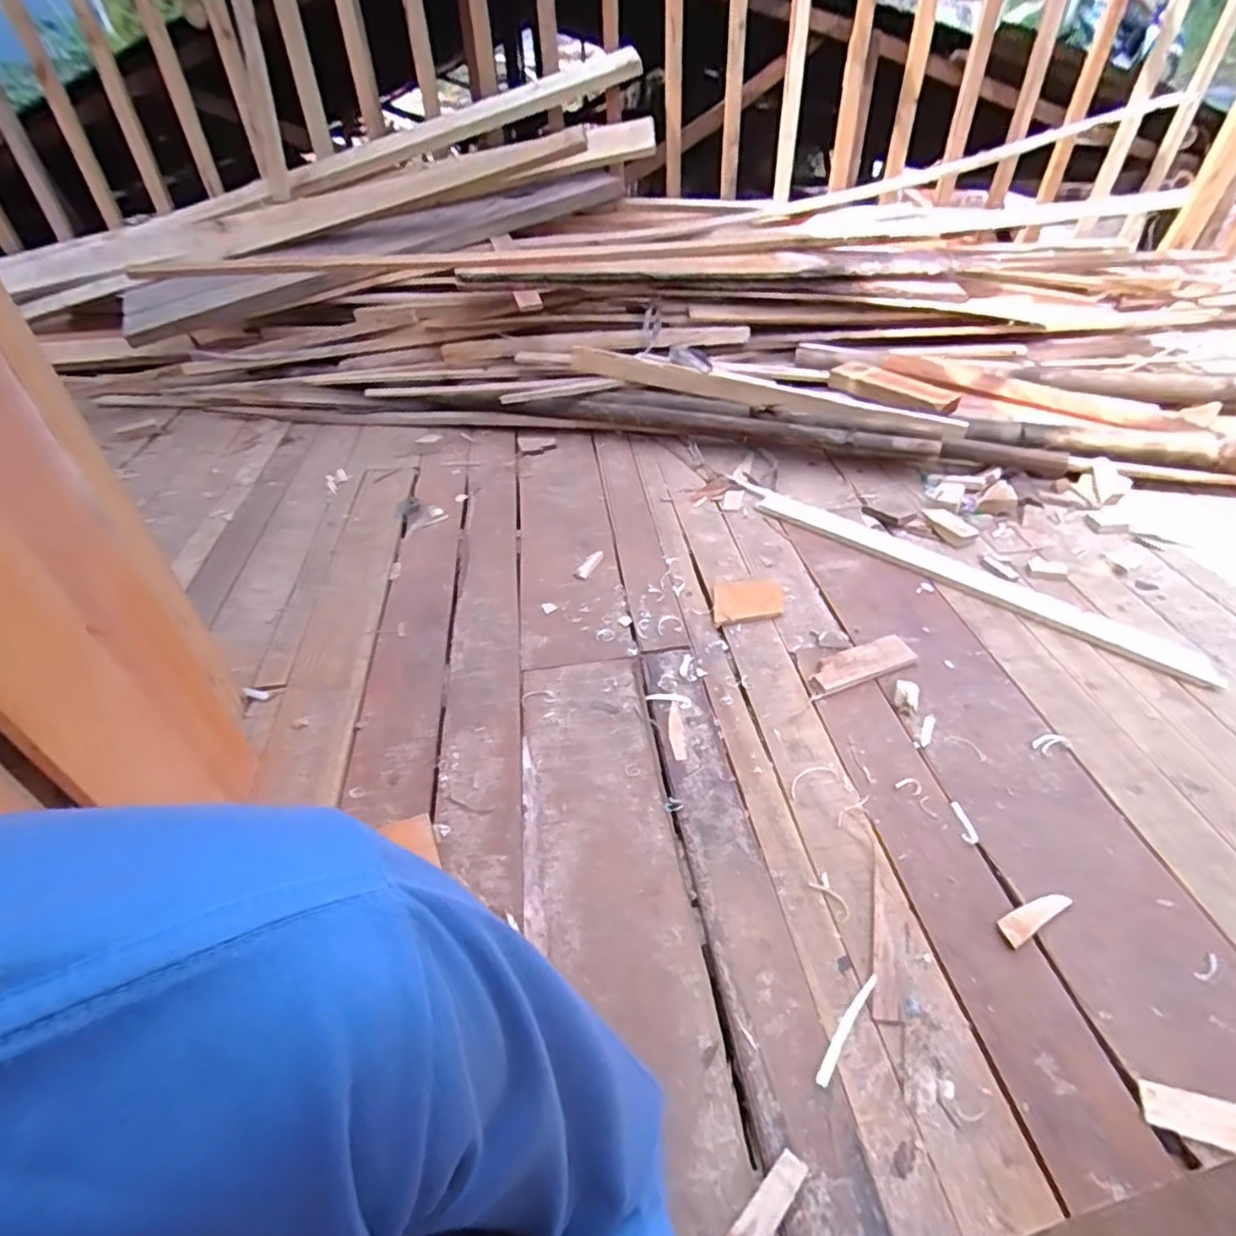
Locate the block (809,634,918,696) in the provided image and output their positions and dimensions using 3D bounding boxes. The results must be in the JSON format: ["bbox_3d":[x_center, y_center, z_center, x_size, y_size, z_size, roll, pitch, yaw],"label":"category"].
[{"bbox_3d":[0.375,0.073,1.031,0.180,0.014,0.065,-17,41,-16],"label":"block"}]

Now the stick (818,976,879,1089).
[{"bbox_3d":[0.225,0.403,0.657,0.013,0.010,0.124,27,50,30],"label":"stick"}]

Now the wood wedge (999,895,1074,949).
[{"bbox_3d":[0.454,0.325,0.729,0.093,0.012,0.028,-22,43,-21],"label":"wood wedge"}]

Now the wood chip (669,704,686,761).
[{"bbox_3d":[0.083,0.165,0.955,0.019,0.004,0.099,-4,42,0],"label":"wood chip"}]

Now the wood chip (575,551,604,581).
[{"bbox_3d":[-0.052,-0.102,1.272,0.026,0.009,0.092,16,45,20],"label":"wood chip"}]

